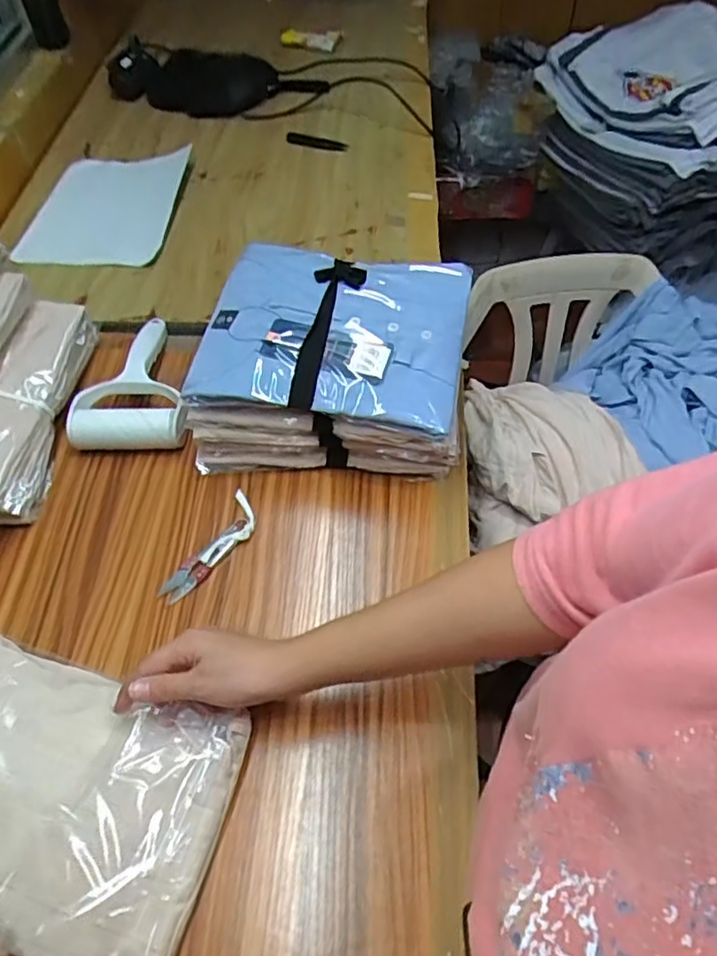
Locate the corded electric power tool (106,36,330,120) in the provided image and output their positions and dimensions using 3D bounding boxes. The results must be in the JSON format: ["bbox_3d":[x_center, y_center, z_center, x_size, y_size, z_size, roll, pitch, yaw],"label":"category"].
[{"bbox_3d":[-0.239,-0.673,1.053,0.347,0.059,0.086,10,57,8],"label":"corded electric power tool"}]

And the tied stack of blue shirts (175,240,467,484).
[{"bbox_3d":[-0.023,-0.119,0.643,0.257,0.119,0.215,5,56,5],"label":"tied stack of blue shirts"}]

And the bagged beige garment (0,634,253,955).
[{"bbox_3d":[-0.223,0.233,0.448,0.248,0.034,0.201,9,57,8],"label":"bagged beige garment"}]

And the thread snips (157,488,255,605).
[{"bbox_3d":[-0.134,0.066,0.588,0.038,0.009,0.121,27,61,19],"label":"thread snips"}]

